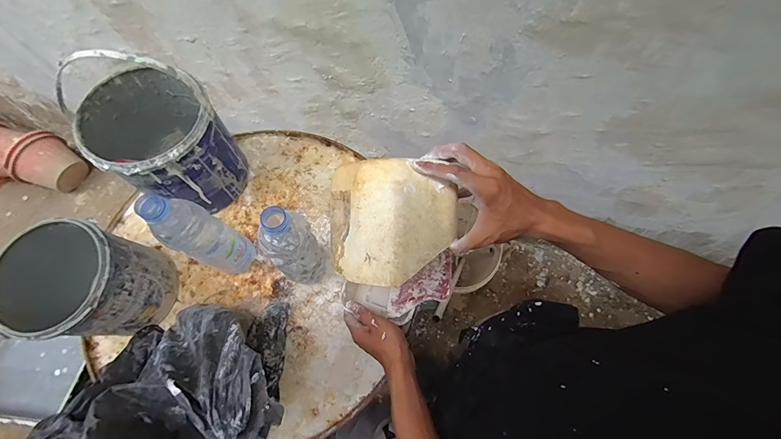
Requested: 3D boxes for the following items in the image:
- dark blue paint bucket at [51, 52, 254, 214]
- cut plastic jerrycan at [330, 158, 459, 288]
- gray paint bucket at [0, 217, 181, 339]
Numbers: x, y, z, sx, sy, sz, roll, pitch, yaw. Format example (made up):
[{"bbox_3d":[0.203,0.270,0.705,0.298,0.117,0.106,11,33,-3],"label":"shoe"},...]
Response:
[{"bbox_3d":[-0.362,-0.134,0.562,0.192,0.266,0.173,38,71,14],"label":"dark blue paint bucket"},{"bbox_3d":[0.002,0.001,0.433,0.129,0.116,0.135,2,92,-21],"label":"cut plastic jerrycan"},{"bbox_3d":[-0.433,0.098,0.519,0.147,0.158,0.142,0,66,-1],"label":"gray paint bucket"}]

